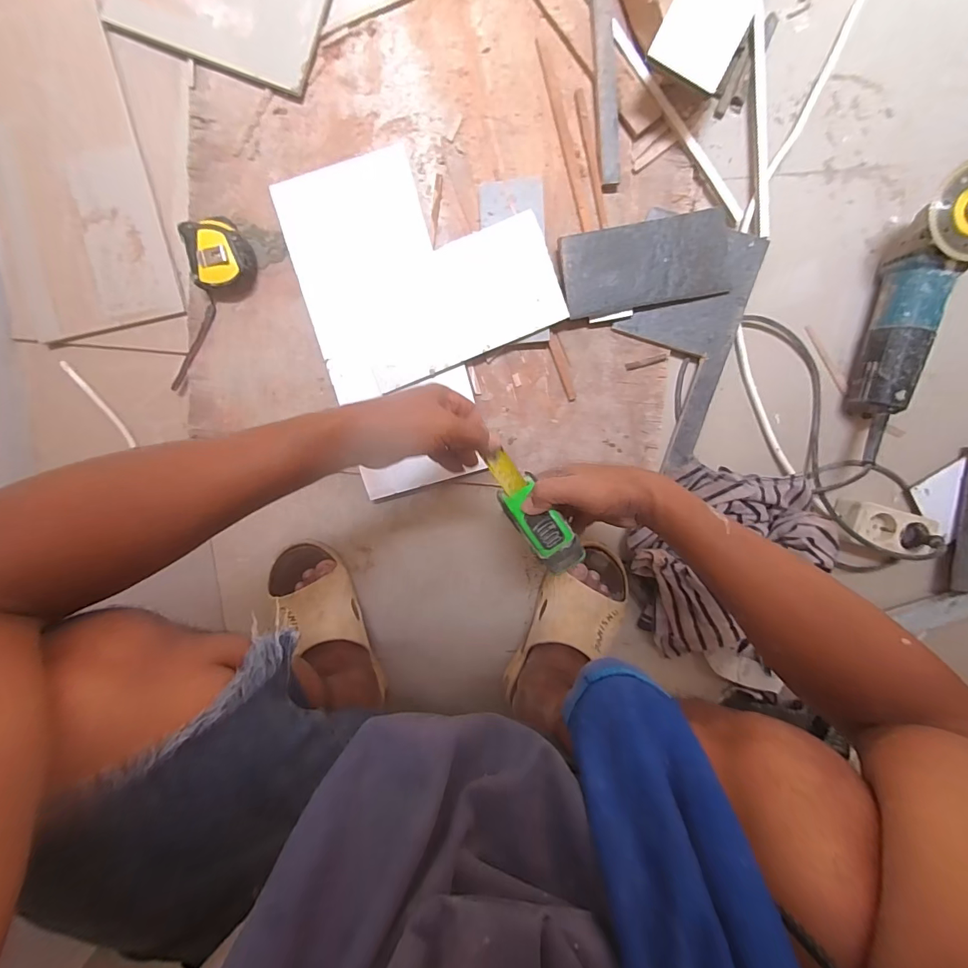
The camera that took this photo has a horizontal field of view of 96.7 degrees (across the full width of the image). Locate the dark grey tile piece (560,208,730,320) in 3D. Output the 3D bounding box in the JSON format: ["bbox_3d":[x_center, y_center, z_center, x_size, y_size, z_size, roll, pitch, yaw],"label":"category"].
[{"bbox_3d":[0.194,-0.264,0.516,0.195,0.009,0.091,-9,100,2],"label":"dark grey tile piece"}]

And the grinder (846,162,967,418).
[{"bbox_3d":[0.520,-0.214,0.508,0.080,0.085,0.259,6,98,-1],"label":"grinder"}]

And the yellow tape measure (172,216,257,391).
[{"bbox_3d":[-0.335,-0.212,0.523,0.087,0.040,0.207,11,98,-1],"label":"yellow tape measure"}]

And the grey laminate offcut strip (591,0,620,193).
[{"bbox_3d":[0.138,-0.470,0.491,0.025,0.018,0.235,-6,98,1],"label":"grey laminate offcut strip"}]

